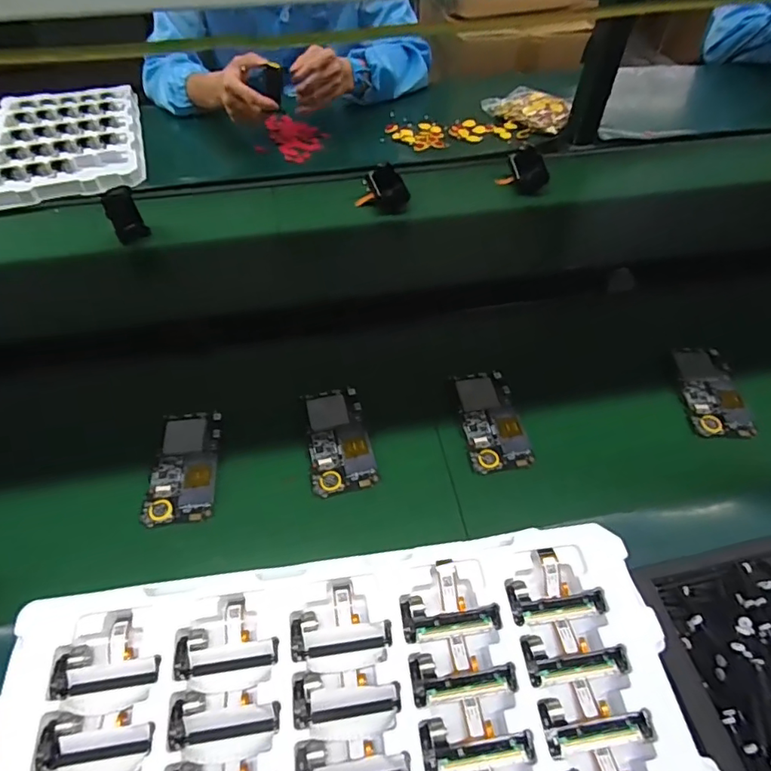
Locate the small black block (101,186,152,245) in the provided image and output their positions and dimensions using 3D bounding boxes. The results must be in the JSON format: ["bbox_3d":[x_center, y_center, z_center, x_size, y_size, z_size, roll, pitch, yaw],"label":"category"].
[{"bbox_3d":[-0.371,-0.242,0.736,0.044,0.072,0.022,-32,57,-23],"label":"small black block"}]

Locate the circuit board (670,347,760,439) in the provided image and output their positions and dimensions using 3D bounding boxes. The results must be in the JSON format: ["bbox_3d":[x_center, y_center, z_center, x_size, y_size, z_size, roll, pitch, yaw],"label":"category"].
[{"bbox_3d":[0.368,0.003,0.582,0.059,0.015,0.121,3,54,2],"label":"circuit board"}]

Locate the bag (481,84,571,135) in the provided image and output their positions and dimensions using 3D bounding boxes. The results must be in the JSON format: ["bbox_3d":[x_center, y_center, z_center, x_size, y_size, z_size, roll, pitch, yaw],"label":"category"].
[{"bbox_3d":[0.268,-0.520,0.969,0.165,0.044,0.082,37,60,26],"label":"bag"}]

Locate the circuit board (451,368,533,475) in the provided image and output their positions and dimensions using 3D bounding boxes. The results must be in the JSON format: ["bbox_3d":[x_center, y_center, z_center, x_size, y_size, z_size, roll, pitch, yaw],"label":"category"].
[{"bbox_3d":[0.114,0.036,0.557,0.064,0.006,0.125,-7,51,-5],"label":"circuit board"}]

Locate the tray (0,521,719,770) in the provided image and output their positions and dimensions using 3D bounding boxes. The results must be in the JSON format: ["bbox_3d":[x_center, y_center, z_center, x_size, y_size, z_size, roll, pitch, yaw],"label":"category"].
[{"bbox_3d":[-0.017,0.231,0.312,0.421,0.028,0.245,-7,55,-5],"label":"tray"}]

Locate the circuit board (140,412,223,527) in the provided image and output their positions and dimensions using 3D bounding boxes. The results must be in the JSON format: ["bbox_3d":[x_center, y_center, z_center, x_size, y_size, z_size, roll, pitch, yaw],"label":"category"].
[{"bbox_3d":[-0.202,0.079,0.520,0.065,0.006,0.122,-4,51,-3],"label":"circuit board"}]

